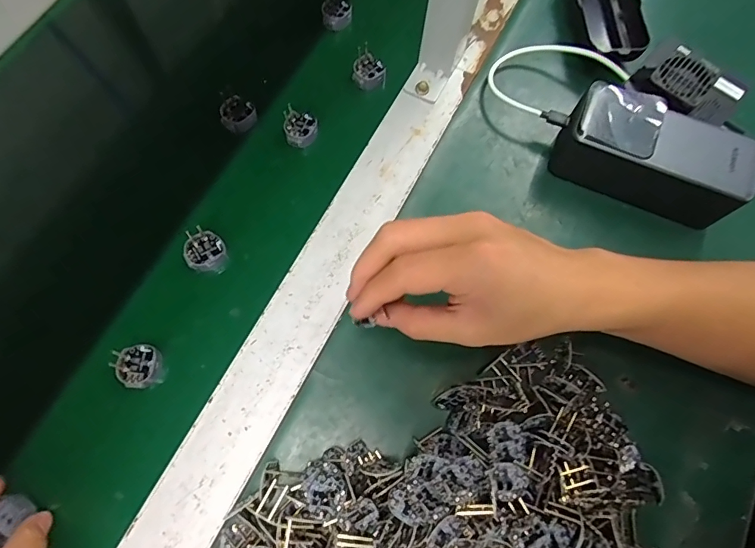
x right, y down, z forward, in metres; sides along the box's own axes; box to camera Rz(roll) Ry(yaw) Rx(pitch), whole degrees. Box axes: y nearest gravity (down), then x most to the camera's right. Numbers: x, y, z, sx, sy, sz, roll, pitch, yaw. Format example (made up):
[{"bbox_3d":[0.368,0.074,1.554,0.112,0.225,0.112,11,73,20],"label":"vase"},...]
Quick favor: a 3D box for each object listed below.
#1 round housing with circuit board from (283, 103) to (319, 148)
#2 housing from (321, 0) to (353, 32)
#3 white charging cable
[{"bbox_3d":[-0.063,-0.122,0.385,0.027,0.013,0.032,-17,73,-8],"label":"round housing with circuit board"},{"bbox_3d":[-0.037,-0.239,0.425,0.028,0.018,0.026,1,71,-2],"label":"housing"},{"bbox_3d":[0.144,-0.164,0.394,0.087,0.034,0.091,1,71,-2],"label":"white charging cable"}]

